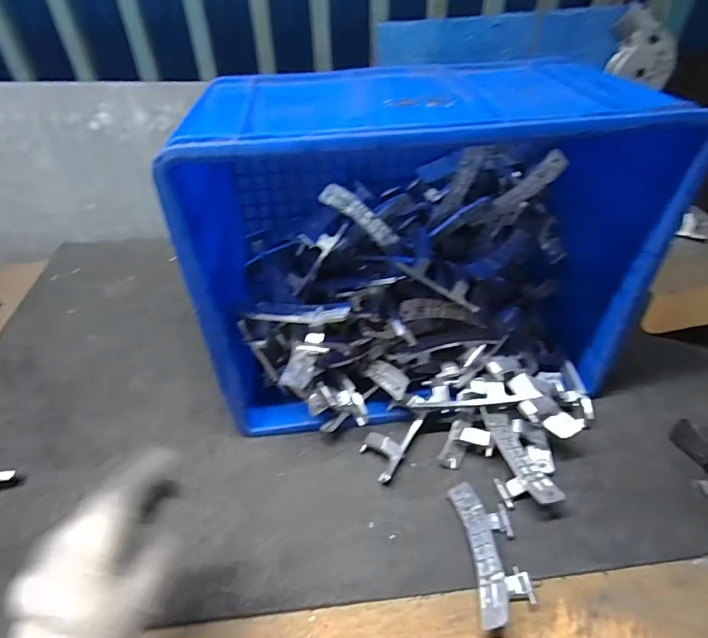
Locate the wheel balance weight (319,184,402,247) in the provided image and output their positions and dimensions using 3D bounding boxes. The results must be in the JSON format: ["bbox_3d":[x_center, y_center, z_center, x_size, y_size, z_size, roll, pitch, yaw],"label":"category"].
[{"bbox_3d":[0.009,-0.149,0.642,0.125,0.029,0.019,37,46,-6],"label":"wheel balance weight"}]

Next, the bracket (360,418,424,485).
[{"bbox_3d":[0.044,0.171,0.602,0.058,0.033,0.093,21,46,24],"label":"bracket"}]

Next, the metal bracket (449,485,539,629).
[{"bbox_3d":[0.153,0.254,0.494,0.061,0.037,0.150,-4,42,-2],"label":"metal bracket"}]

